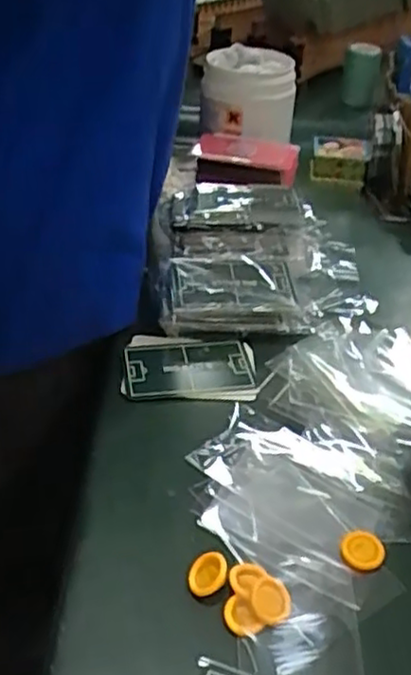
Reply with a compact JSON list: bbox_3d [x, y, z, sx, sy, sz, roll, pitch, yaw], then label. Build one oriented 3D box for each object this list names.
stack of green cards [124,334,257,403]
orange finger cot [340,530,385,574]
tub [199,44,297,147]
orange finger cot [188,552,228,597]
[{"bbox_3d":[-0.010,0.022,0.453,0.086,0.012,0.059,1,36,-3],"label":"stack of green cards"},{"bbox_3d":[0.078,0.106,0.343,0.021,0.006,0.022,2,36,-1],"label":"orange finger cot"},{"bbox_3d":[0.044,-0.244,0.693,0.090,0.072,0.089,2,36,-1],"label":"tub"},{"bbox_3d":[0.000,0.111,0.324,0.021,0.005,0.021,-18,42,17],"label":"orange finger cot"}]

